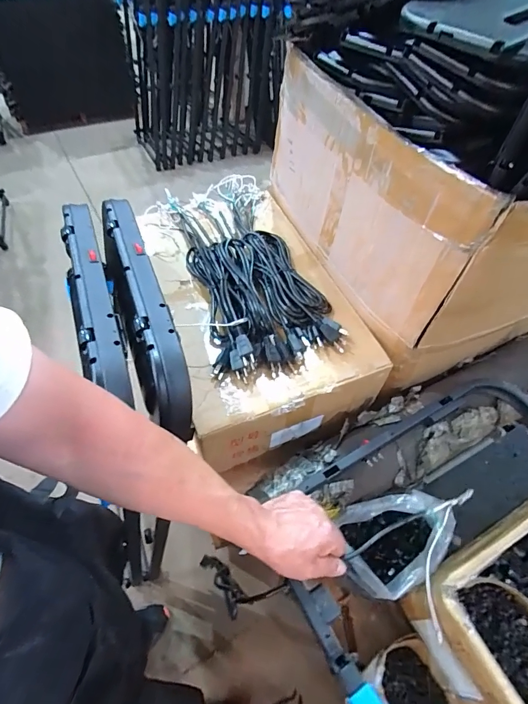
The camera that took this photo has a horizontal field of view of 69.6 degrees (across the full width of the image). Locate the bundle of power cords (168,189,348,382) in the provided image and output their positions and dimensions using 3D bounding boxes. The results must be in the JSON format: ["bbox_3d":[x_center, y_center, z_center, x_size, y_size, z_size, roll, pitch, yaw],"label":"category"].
[{"bbox_3d":[-0.027,-0.164,0.730,0.213,0.048,0.454,-13,55,-12],"label":"bundle of power cords"}]

